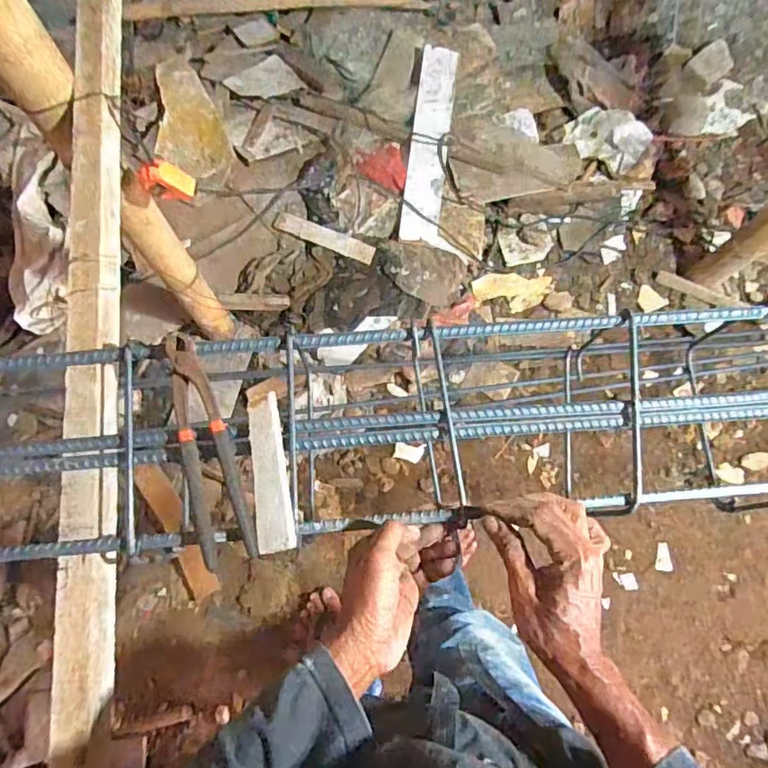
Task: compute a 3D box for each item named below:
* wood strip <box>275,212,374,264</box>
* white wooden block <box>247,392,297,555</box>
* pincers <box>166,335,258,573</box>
[{"bbox_3d":[-0.150,-0.377,1.385,0.261,0.010,0.051,22,84,2],"label":"wood strip"},{"bbox_3d":[-0.106,0.081,0.496,0.034,0.013,0.141,-8,77,-6],"label":"white wooden block"},{"bbox_3d":[-0.169,0.059,0.503,0.048,0.019,0.213,-18,78,-8],"label":"pincers"}]

